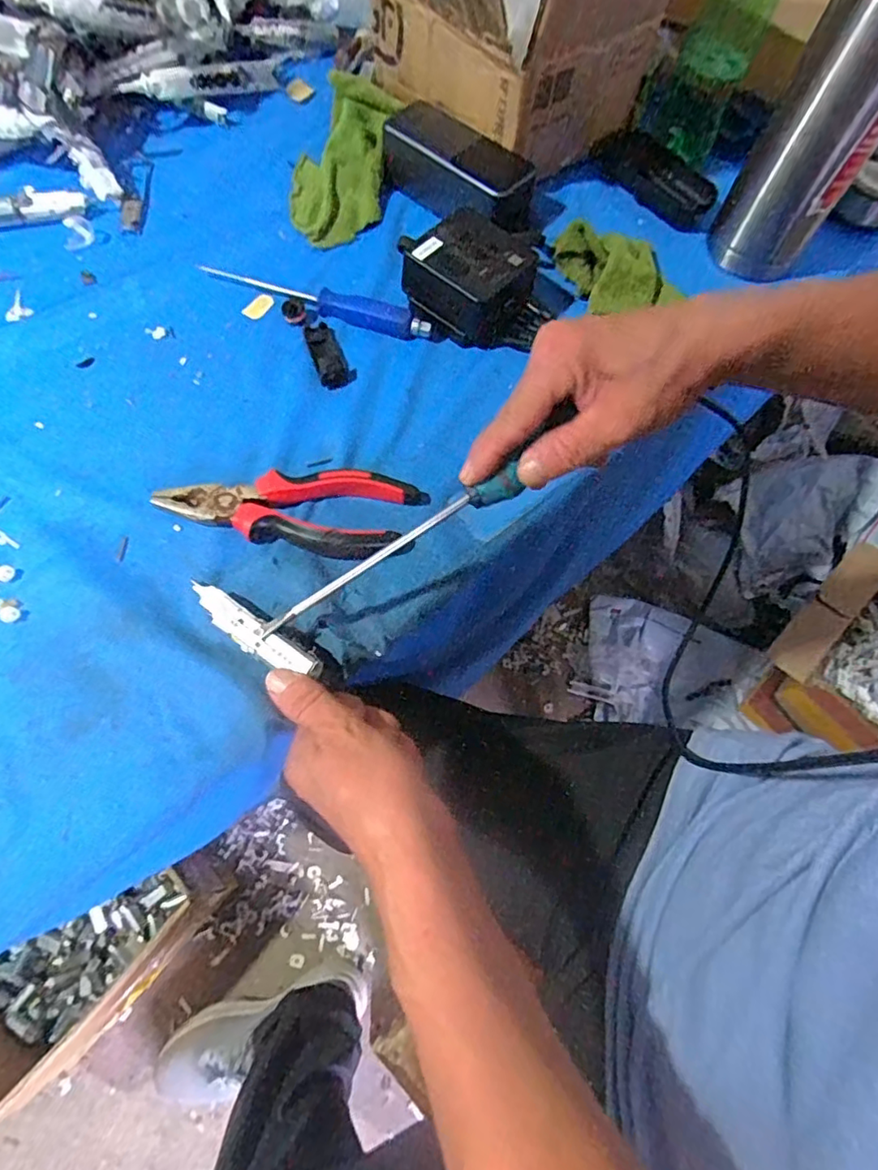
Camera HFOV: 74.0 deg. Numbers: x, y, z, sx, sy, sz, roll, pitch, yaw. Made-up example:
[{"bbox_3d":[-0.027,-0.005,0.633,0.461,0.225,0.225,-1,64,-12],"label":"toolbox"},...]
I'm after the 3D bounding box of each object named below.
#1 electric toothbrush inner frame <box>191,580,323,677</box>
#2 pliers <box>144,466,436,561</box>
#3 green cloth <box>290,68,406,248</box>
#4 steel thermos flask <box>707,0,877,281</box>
[{"bbox_3d":[-0.111,0.026,0.340,0.098,0.008,0.018,31,71,15],"label":"electric toothbrush inner frame"},{"bbox_3d":[-0.094,-0.050,0.381,0.162,0.022,0.055,6,66,-2],"label":"pliers"},{"bbox_3d":[-0.084,-0.372,0.506,0.080,0.028,0.173,9,66,-1],"label":"green cloth"},{"bbox_3d":[0.283,-0.339,0.417,0.078,0.212,0.079,29,69,8],"label":"steel thermos flask"}]

